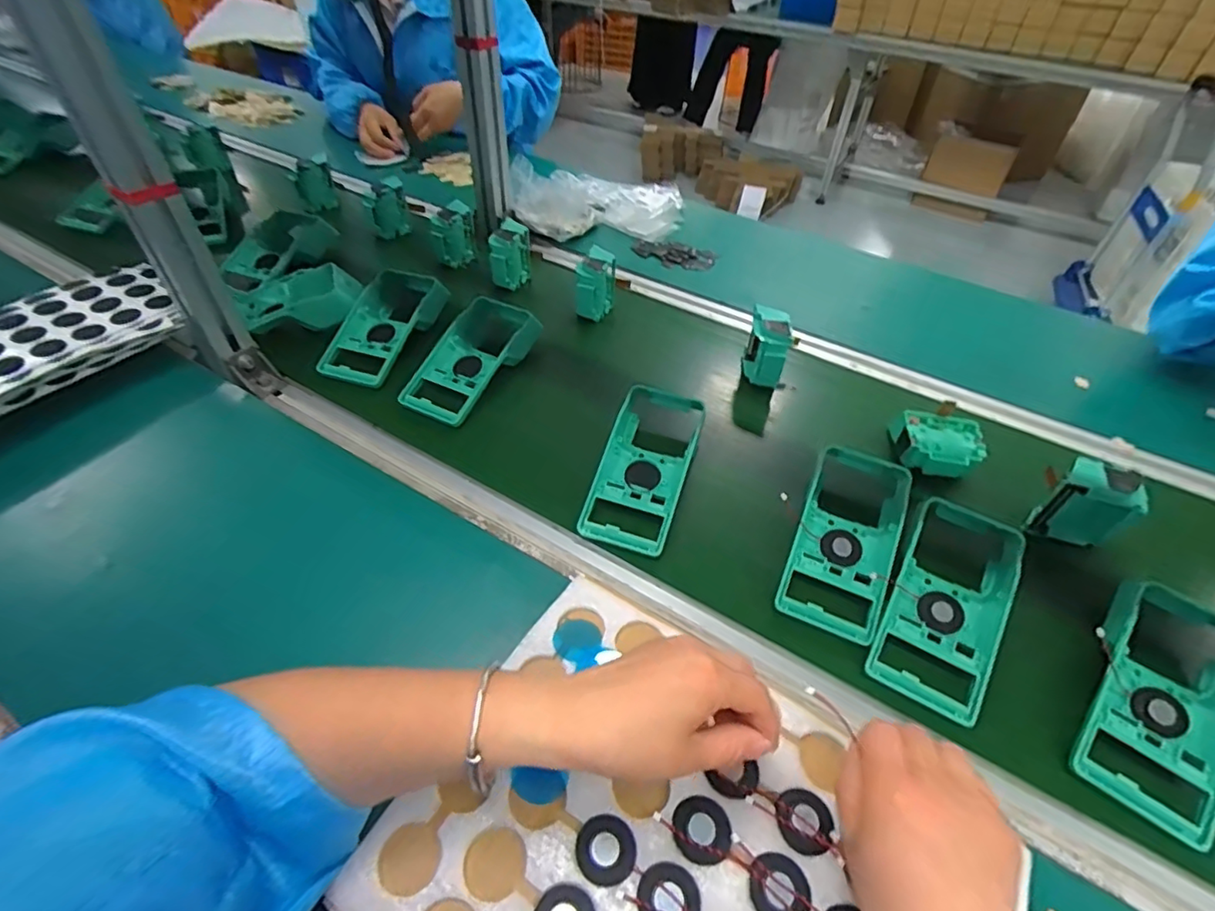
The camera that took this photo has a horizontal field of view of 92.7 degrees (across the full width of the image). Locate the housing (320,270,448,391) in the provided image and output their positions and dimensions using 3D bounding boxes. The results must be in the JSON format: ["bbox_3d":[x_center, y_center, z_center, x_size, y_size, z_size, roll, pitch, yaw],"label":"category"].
[{"bbox_3d":[-0.271,-0.164,0.709,0.096,0.046,0.197,16,48,11],"label":"housing"}]

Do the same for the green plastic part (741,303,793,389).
[{"bbox_3d":[0.187,-0.126,0.683,0.044,0.076,0.080,10,47,5],"label":"green plastic part"}]

